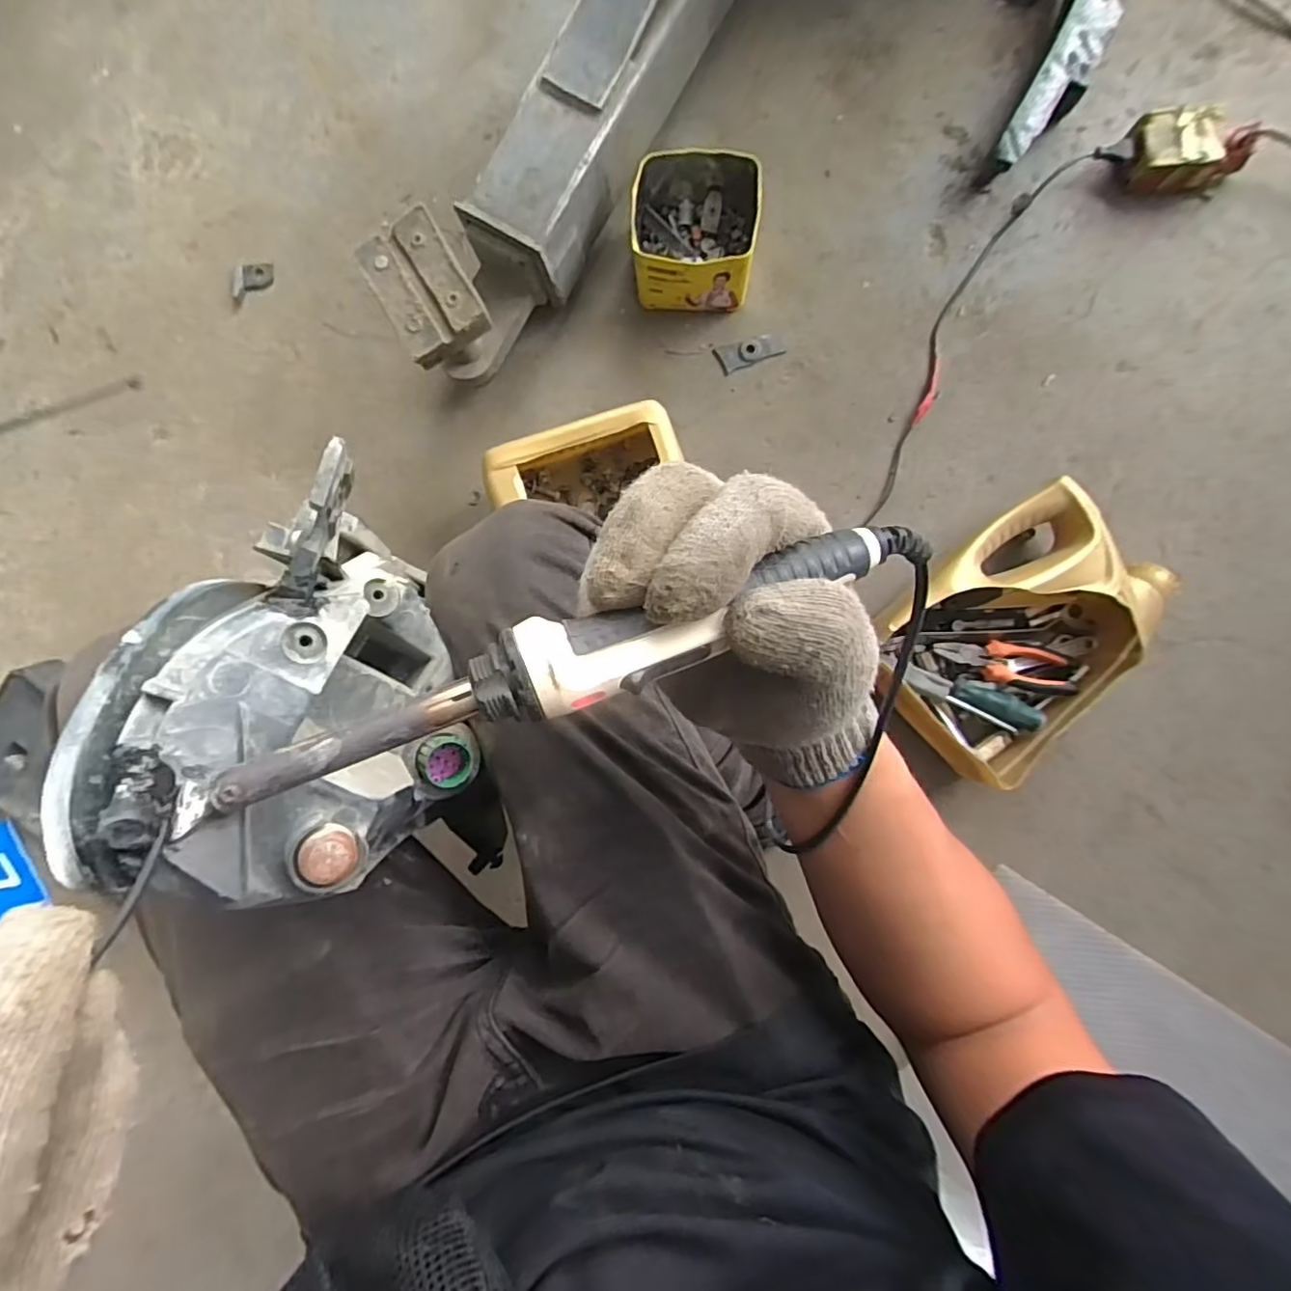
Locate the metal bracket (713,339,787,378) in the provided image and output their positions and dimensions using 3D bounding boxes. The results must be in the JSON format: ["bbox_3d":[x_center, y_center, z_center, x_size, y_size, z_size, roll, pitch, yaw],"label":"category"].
[{"bbox_3d":[0.122,-0.348,0.733,0.076,0.004,0.033,-22,88,1],"label":"metal bracket"}]

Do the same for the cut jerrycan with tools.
[{"bbox_3d":[0.403,-0.011,0.678,0.296,0.092,0.219,-39,88,0],"label":"cut jerrycan with tools"}]

